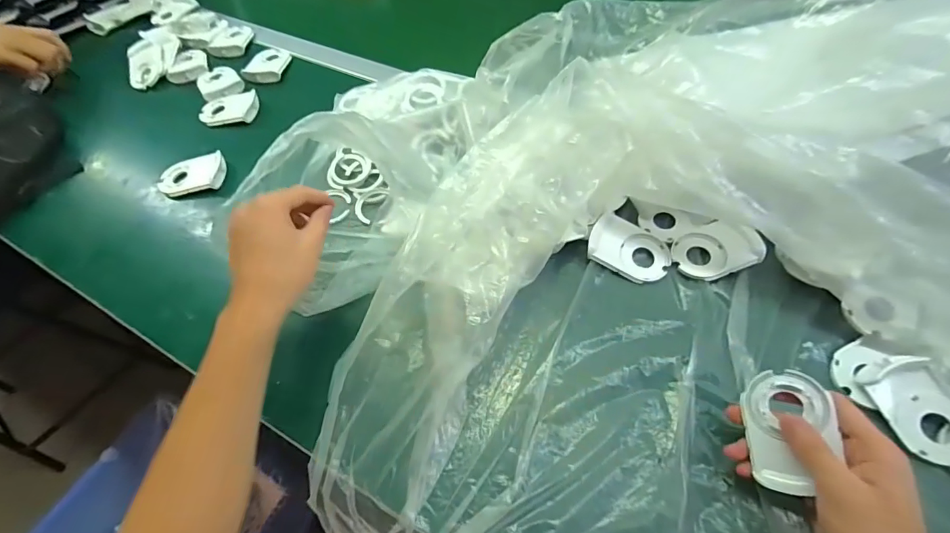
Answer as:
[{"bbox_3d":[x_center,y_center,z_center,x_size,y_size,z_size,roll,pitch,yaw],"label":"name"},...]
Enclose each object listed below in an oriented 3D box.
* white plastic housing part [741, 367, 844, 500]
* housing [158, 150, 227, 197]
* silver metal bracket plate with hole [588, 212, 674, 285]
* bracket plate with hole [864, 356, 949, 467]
[{"bbox_3d":[0.228,0.118,0.321,0.054,0.014,0.081,-11,73,27],"label":"white plastic housing part"},{"bbox_3d":[-0.360,-0.118,0.569,0.081,0.017,0.055,-6,57,0],"label":"housing"},{"bbox_3d":[0.161,-0.020,0.462,0.080,0.020,0.059,23,62,17],"label":"silver metal bracket plate with hole"},{"bbox_3d":[0.358,0.115,0.356,0.052,0.024,0.079,-12,57,-4],"label":"bracket plate with hole"}]

